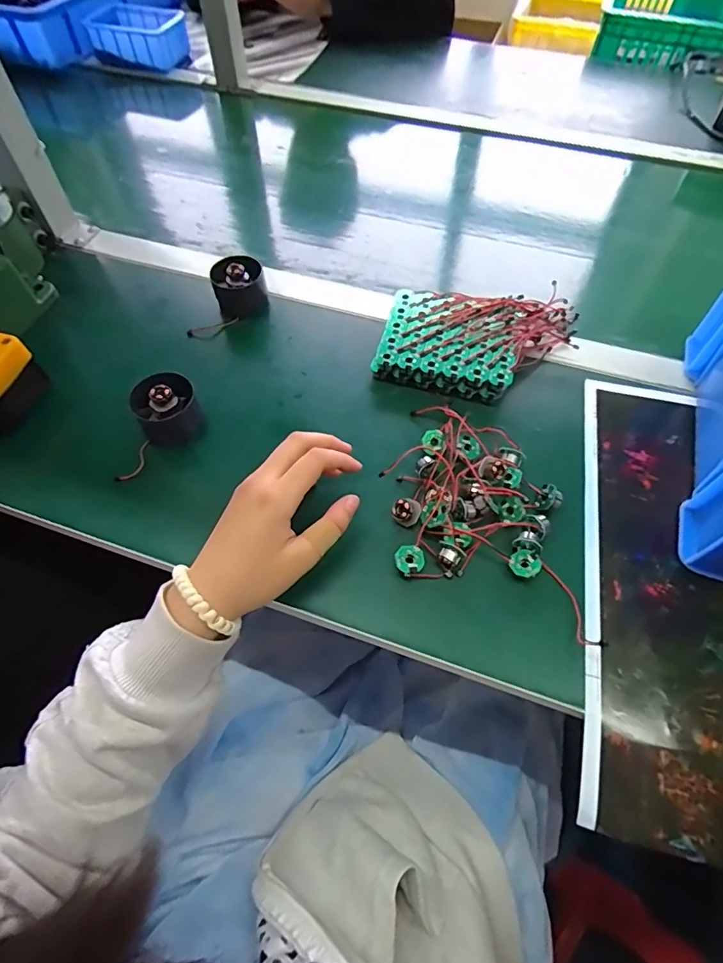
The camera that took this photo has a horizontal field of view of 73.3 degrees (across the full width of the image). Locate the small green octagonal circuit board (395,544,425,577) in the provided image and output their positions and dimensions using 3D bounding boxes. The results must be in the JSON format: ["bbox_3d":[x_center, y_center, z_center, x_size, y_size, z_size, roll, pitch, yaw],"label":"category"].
[{"bbox_3d":[0.035,0.058,0.350,0.020,0.014,0.020,-39,64,-22],"label":"small green octagonal circuit board"}]

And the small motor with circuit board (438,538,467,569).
[{"bbox_3d":[0.063,0.054,0.350,0.019,0.015,0.014,34,64,21],"label":"small motor with circuit board"}]

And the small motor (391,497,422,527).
[{"bbox_3d":[0.035,0.023,0.369,0.021,0.015,0.019,-38,64,-21],"label":"small motor"}]

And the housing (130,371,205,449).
[{"bbox_3d":[-0.162,-0.059,0.407,0.048,0.047,0.043,-29,61,-16],"label":"housing"}]

